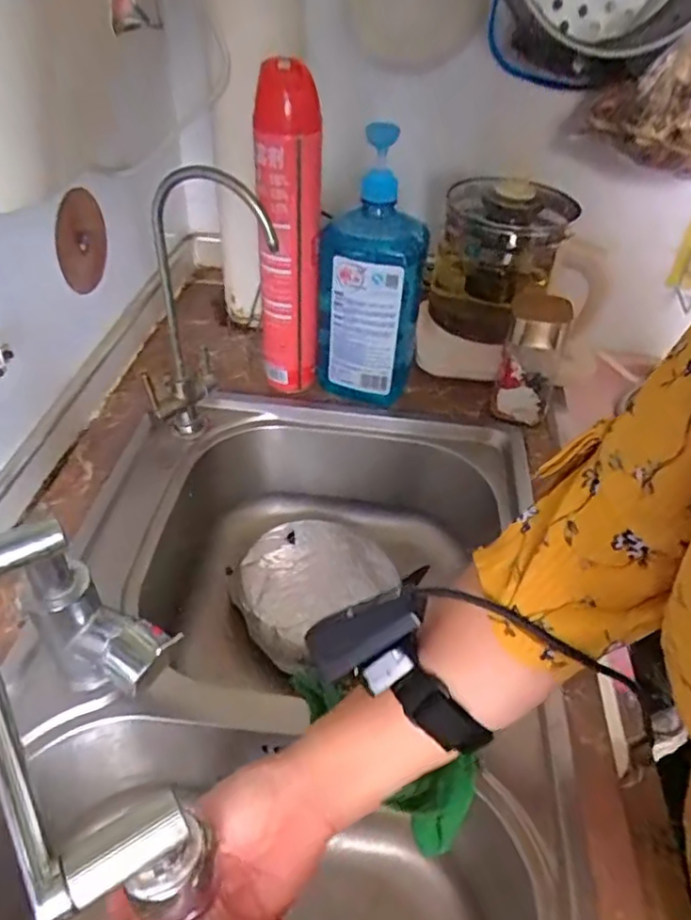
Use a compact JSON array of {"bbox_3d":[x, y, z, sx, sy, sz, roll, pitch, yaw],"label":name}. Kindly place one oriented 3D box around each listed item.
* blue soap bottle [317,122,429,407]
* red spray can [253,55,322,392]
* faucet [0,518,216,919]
[{"bbox_3d":[0.026,-0.192,0.638,0.109,0.277,0.062,3,43,-1],"label":"blue soap bottle"},{"bbox_3d":[-0.059,-0.214,0.632,0.062,0.336,0.052,0,43,-4],"label":"red spray can"},{"bbox_3d":[-0.141,0.160,0.357,0.095,0.161,0.202,-22,49,-25],"label":"faucet"}]

